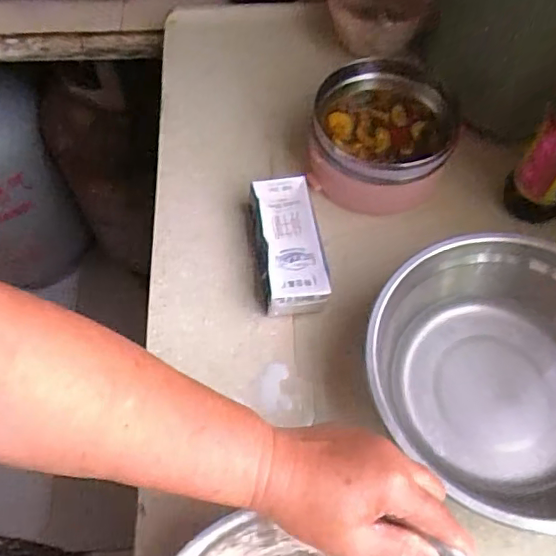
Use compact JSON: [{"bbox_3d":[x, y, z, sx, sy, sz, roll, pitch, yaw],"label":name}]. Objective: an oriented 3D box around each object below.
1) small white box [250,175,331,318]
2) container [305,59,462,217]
[{"bbox_3d":[0.009,-0.028,0.531,0.058,0.043,0.128,-7,61,-4],"label":"small white box"},{"bbox_3d":[0.104,-0.140,0.574,0.136,0.075,0.139,21,63,11],"label":"container"}]

